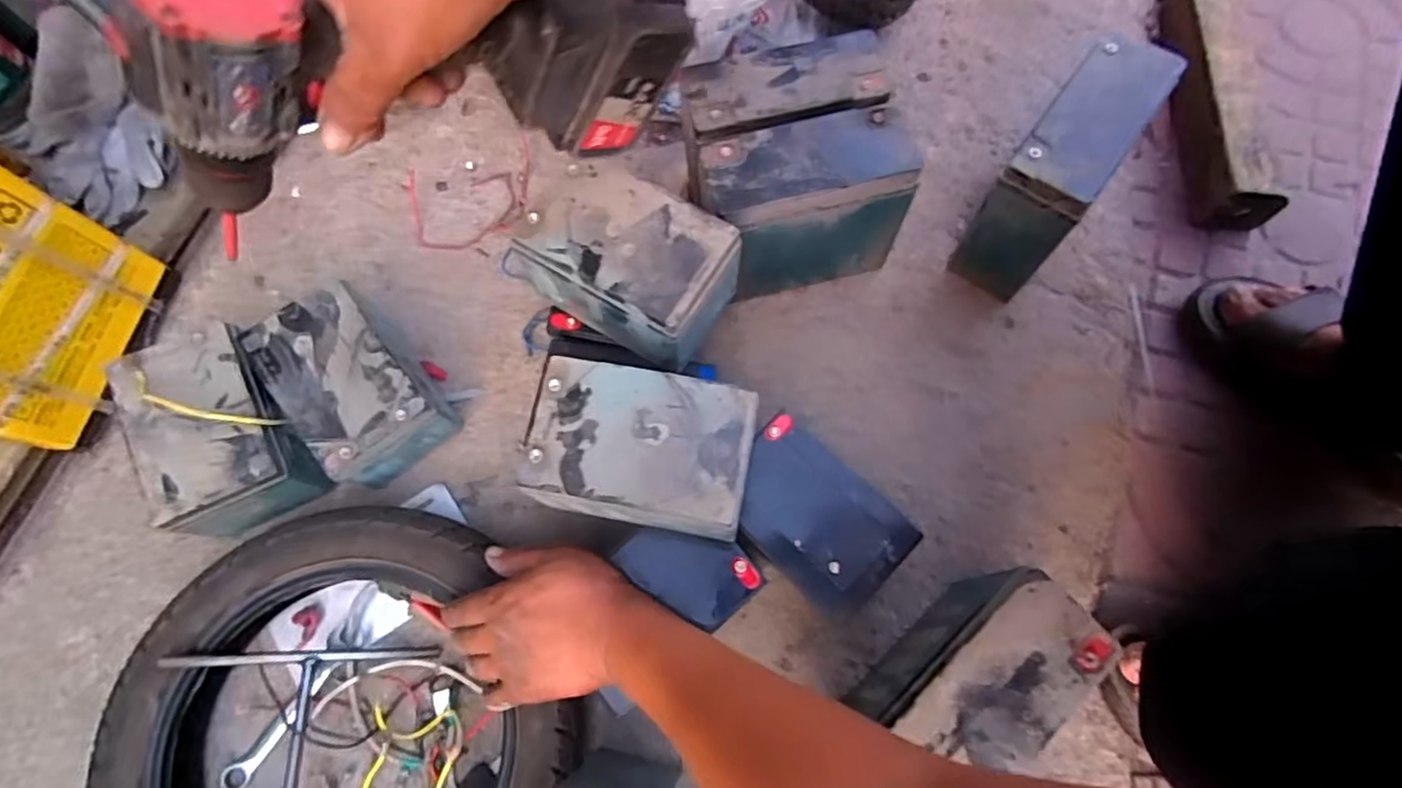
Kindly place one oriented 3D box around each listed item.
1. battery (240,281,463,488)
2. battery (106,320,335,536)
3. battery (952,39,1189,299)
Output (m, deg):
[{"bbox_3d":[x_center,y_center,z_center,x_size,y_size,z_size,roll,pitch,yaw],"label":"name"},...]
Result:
[{"bbox_3d":[-0.300,-0.006,0.584,0.105,0.099,0.147,-38,77,-11],"label":"battery"},{"bbox_3d":[-0.402,0.031,0.567,0.108,0.102,0.152,-25,76,-8],"label":"battery"},{"bbox_3d":[0.327,-0.203,0.621,0.076,0.174,0.185,37,77,10],"label":"battery"}]

